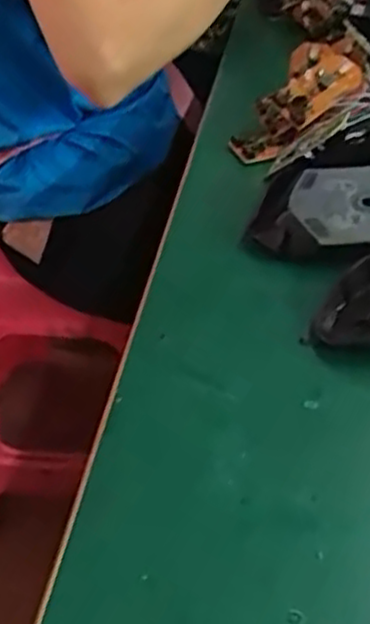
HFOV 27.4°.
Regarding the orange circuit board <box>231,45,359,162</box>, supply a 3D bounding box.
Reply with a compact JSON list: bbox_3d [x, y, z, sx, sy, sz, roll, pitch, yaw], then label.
[{"bbox_3d":[0.083,-0.164,0.600,0.059,0.024,0.115,36,83,36],"label":"orange circuit board"}]

